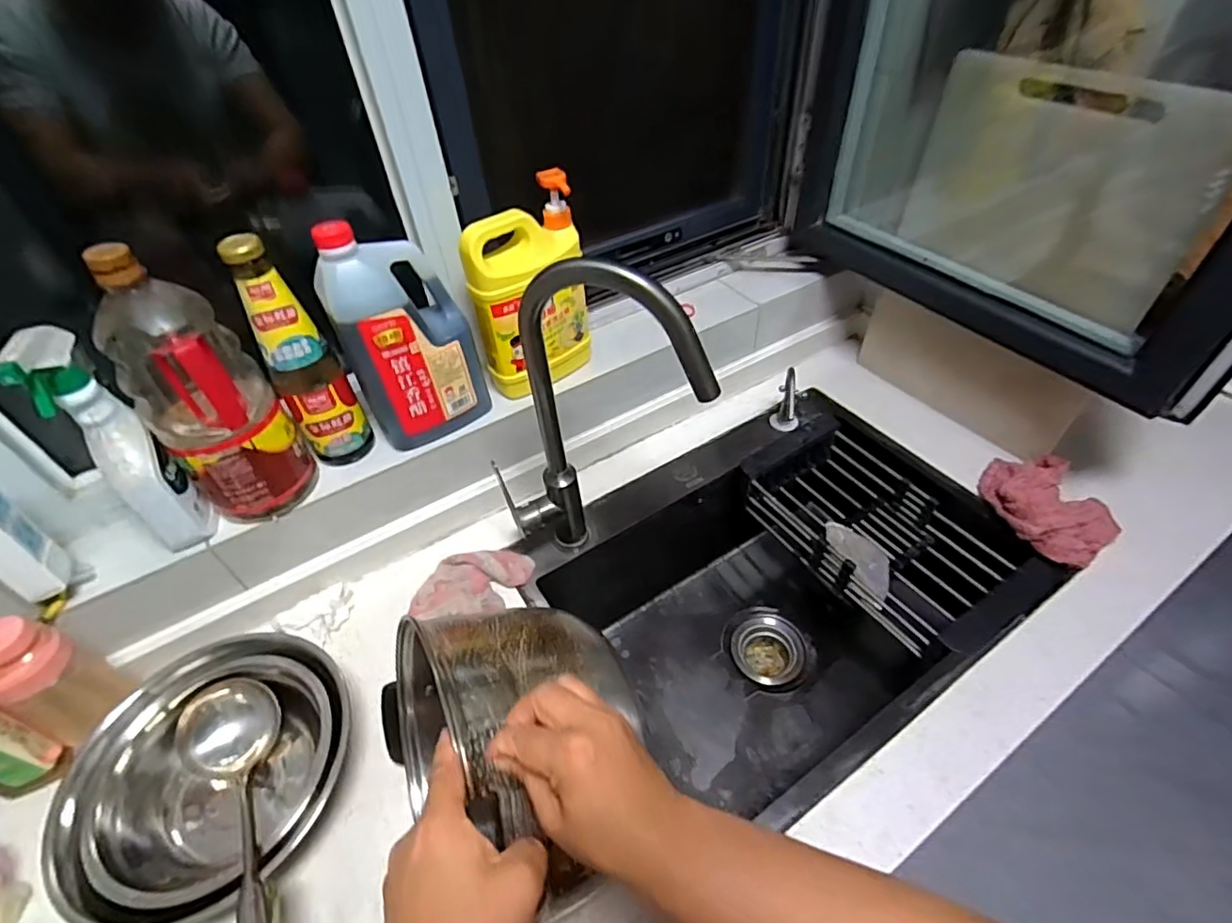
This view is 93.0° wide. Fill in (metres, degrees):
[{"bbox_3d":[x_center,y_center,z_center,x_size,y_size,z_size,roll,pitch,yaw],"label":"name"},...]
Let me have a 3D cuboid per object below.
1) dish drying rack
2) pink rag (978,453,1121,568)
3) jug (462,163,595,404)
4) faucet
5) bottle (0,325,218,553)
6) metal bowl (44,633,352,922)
[{"bbox_3d":[0.376,0.098,0.833,0.204,0.086,0.383,-27,51,-20],"label":"dish drying rack"},{"bbox_3d":[0.562,0.057,0.765,0.114,0.055,0.171,-10,47,-5],"label":"pink rag"},{"bbox_3d":[-0.102,-0.203,0.720,0.151,0.230,0.070,-25,50,-18],"label":"jug"},{"bbox_3d":[-0.022,-0.023,0.622,0.237,0.390,0.057,3,47,7],"label":"faucet"},{"bbox_3d":[-0.477,-0.016,0.562,0.053,0.230,0.087,-34,53,-25],"label":"bottle"},{"bbox_3d":[-0.379,0.299,0.551,0.224,0.103,0.220,-2,47,3],"label":"metal bowl"}]

